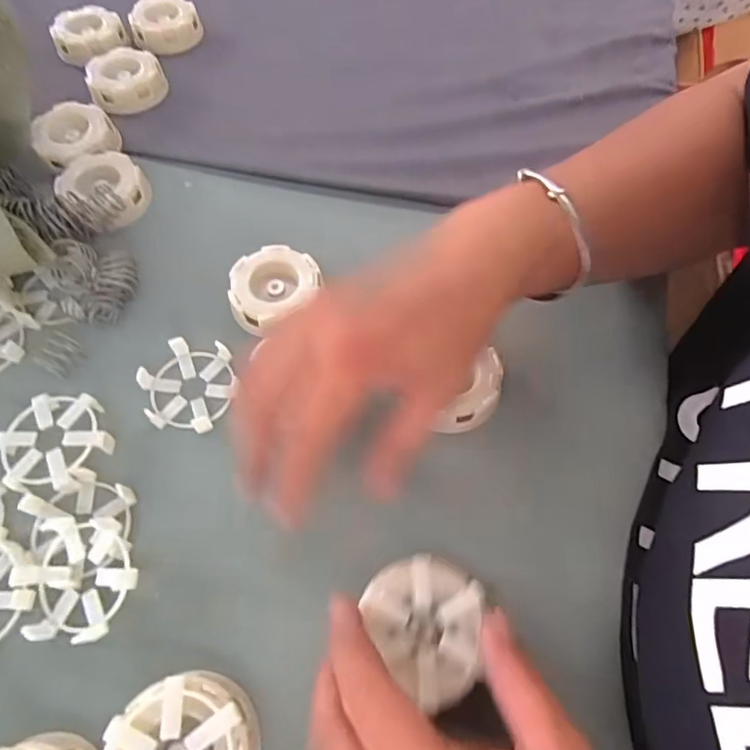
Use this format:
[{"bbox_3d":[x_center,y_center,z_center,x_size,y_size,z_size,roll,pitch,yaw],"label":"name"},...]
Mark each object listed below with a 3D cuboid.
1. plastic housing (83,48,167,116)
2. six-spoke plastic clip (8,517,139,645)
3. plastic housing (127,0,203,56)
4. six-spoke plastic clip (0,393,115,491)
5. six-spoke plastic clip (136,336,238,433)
[{"bbox_3d":[-0.211,-0.251,0.443,0.059,0.029,0.055,-16,63,-10],"label":"plastic housing"},{"bbox_3d":[-0.147,0.101,0.256,0.061,0.022,0.054,4,61,1],"label":"six-spoke plastic clip"},{"bbox_3d":[-0.193,-0.323,0.479,0.061,0.033,0.050,-16,63,-10],"label":"plastic housing"},{"bbox_3d":[-0.179,0.039,0.291,0.053,0.017,0.058,1,61,-1],"label":"six-spoke plastic clip"},{"bbox_3d":[-0.113,0.006,0.314,0.057,0.014,0.055,8,61,3],"label":"six-spoke plastic clip"}]

